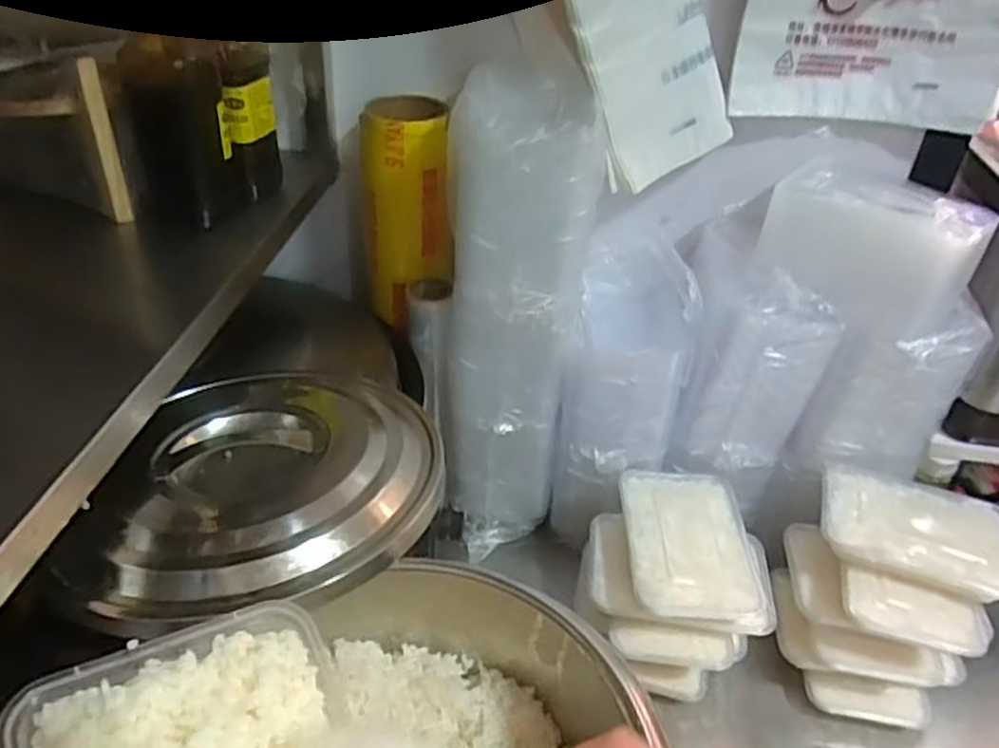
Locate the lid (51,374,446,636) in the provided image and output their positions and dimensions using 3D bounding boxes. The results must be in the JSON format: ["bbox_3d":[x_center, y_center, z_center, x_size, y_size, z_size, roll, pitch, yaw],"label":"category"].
[{"bbox_3d":[-0.151,0.085,0.497,0.212,0.065,0.201,5,36,2],"label":"lid"}]

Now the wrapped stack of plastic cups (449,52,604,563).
[{"bbox_3d":[0.015,-0.026,0.766,0.133,0.492,0.109,-16,41,-25],"label":"wrapped stack of plastic cups"}]

